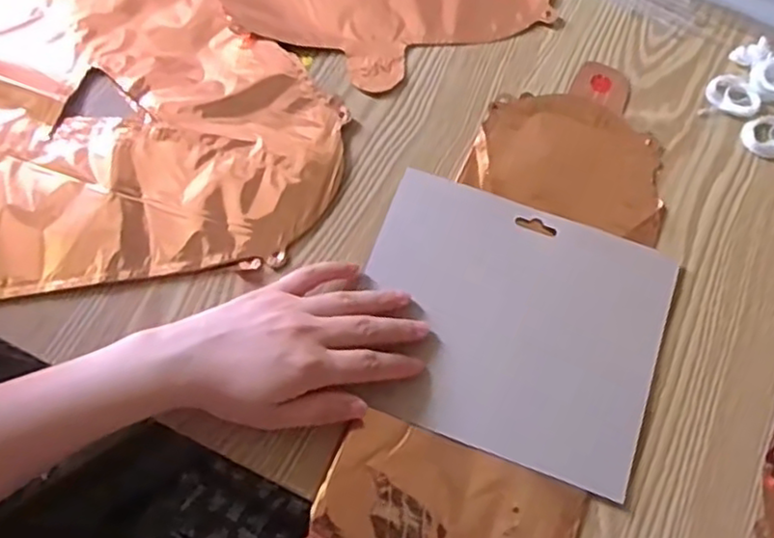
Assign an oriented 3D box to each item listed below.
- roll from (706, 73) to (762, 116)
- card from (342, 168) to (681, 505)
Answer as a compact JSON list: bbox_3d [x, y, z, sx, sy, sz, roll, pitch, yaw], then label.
[{"bbox_3d":[0.251,-0.125,0.491,0.038,0.009,0.027,33,72,11],"label":"roll"},{"bbox_3d":[0.077,0.034,0.435,0.189,0.010,0.161,20,70,6],"label":"card"}]

